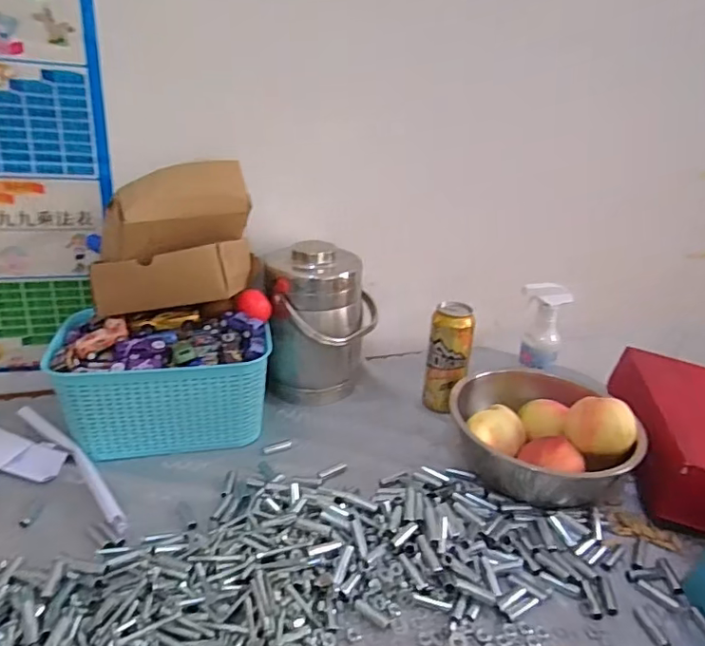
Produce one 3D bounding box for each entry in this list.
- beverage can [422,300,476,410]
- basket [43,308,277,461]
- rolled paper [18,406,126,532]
[{"bbox_3d":[0.147,0.055,0.819,0.064,0.163,0.056,9,25,11],"label":"beverage can"},{"bbox_3d":[-0.256,0.083,0.742,0.274,0.136,0.151,-4,26,-16],"label":"basket"},{"bbox_3d":[-0.355,0.169,0.674,0.296,0.019,0.027,24,32,38],"label":"rolled paper"}]

